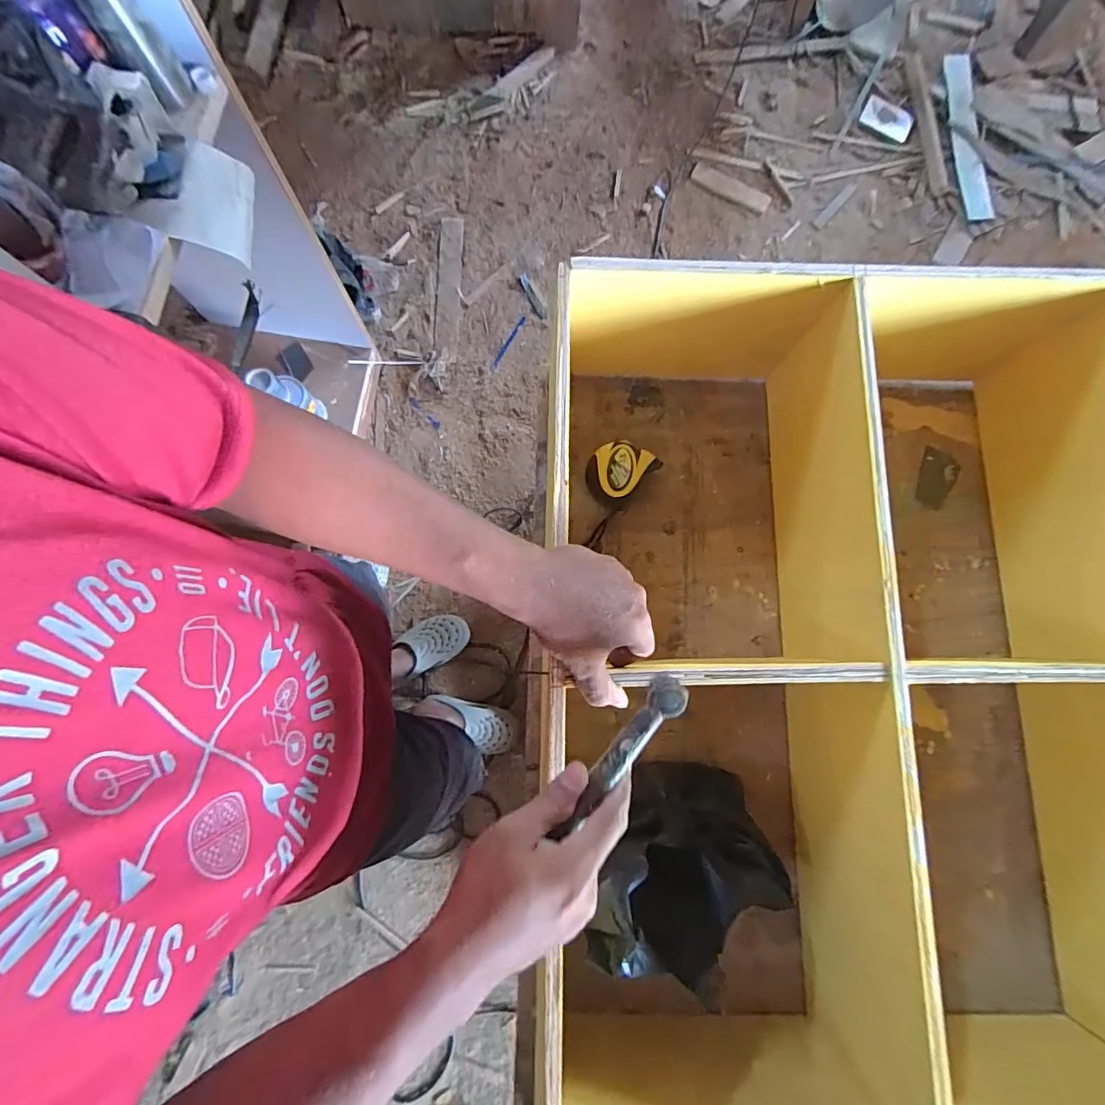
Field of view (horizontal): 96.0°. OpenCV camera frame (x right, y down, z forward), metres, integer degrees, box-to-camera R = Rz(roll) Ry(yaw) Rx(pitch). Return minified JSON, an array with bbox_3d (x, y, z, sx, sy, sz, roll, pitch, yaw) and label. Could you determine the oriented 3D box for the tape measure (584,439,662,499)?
[{"bbox_3d":[0.085,-0.105,0.640,0.085,0.052,0.067,-41,85,-8],"label":"tape measure"}]

